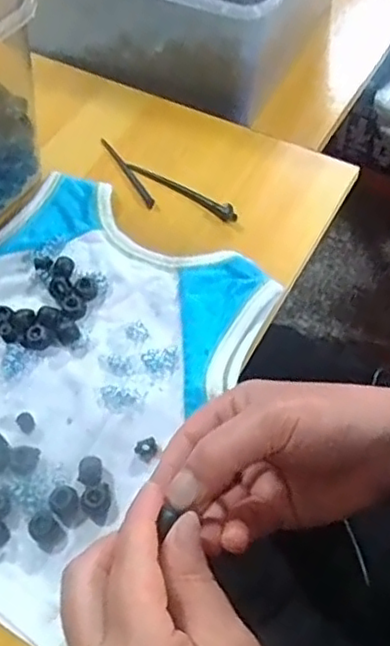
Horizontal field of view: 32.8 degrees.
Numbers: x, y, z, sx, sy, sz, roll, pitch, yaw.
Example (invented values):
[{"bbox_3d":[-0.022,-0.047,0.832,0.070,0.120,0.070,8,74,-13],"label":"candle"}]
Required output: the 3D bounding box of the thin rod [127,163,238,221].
[{"bbox_3d":[-0.010,-0.099,0.492,0.100,0.007,0.010,33,64,21],"label":"thin rod"}]

